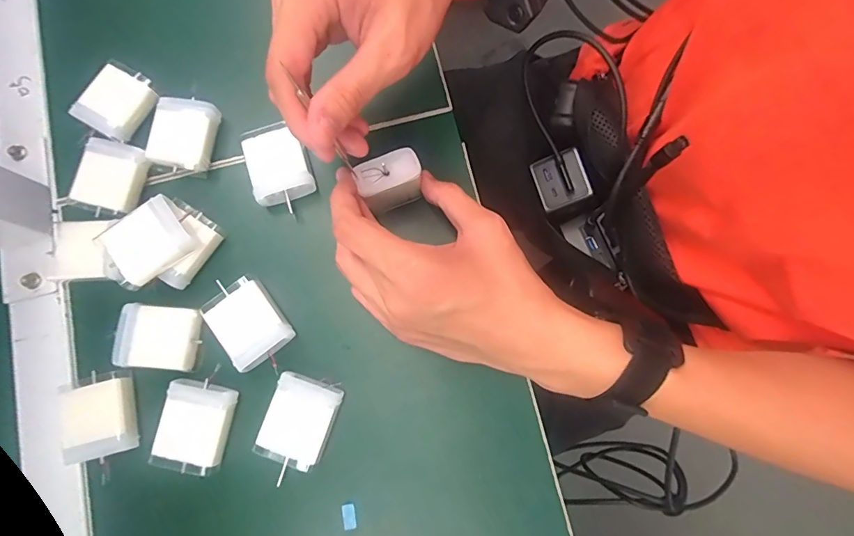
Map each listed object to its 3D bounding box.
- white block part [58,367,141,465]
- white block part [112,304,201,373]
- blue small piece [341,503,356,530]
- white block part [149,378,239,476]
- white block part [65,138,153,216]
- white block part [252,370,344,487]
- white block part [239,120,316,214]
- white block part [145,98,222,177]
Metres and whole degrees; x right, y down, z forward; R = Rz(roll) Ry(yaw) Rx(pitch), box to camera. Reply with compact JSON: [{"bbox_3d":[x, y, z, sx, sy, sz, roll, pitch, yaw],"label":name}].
[{"bbox_3d":[-0.212,0.096,0.285,0.043,0.011,0.056,-16,80,1],"label":"white block part"},{"bbox_3d":[-0.178,0.046,0.294,0.054,0.013,0.041,3,81,4],"label":"white block part"},{"bbox_3d":[-0.049,0.157,0.279,0.008,0.004,0.015,-10,80,2],"label":"blue small piece"},{"bbox_3d":[-0.148,0.101,0.284,0.042,0.013,0.053,10,81,5],"label":"white block part"},{"bbox_3d":[-0.225,-0.064,0.315,0.043,0.018,0.048,13,82,5],"label":"white block part"},{"bbox_3d":[-0.081,0.100,0.282,0.042,0.016,0.060,16,82,6],"label":"white block part"},{"bbox_3d":[-0.106,-0.075,0.316,0.041,0.021,0.058,-23,80,-1],"label":"white block part"},{"bbox_3d":[-0.175,-0.096,0.321,0.042,0.022,0.050,16,82,6],"label":"white block part"}]

